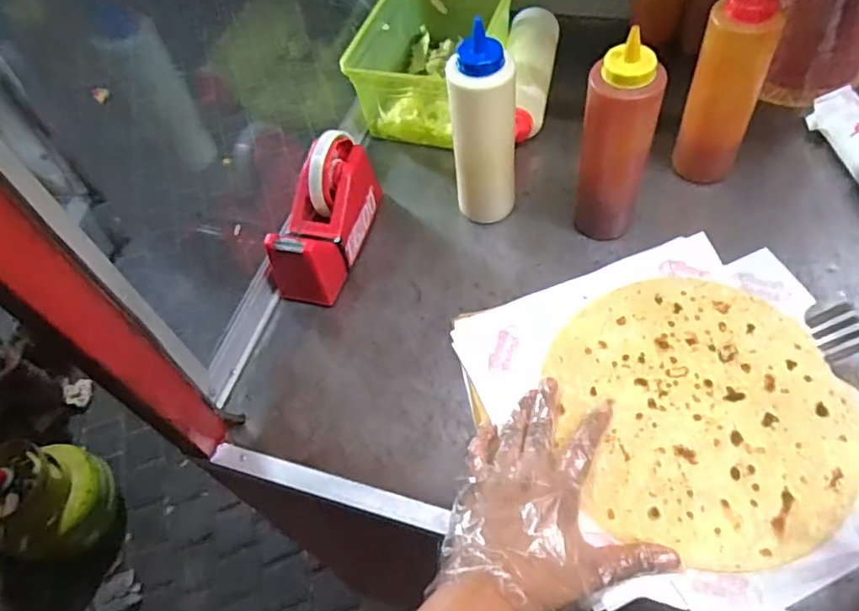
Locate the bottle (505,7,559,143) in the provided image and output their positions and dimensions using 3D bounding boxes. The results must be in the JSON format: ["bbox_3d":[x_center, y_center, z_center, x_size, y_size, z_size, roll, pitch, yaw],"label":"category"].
[{"bbox_3d":[0.117,-0.274,0.714,0.061,0.066,0.184,7,59,9],"label":"bottle"}]

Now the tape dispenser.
[{"bbox_3d":[-0.106,-0.091,0.613,0.065,0.097,0.160,13,60,13],"label":"tape dispenser"}]

